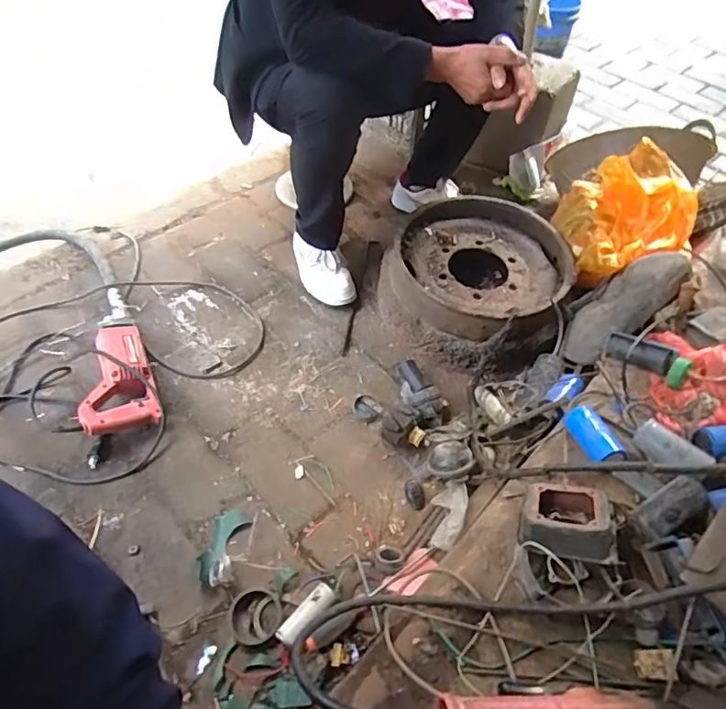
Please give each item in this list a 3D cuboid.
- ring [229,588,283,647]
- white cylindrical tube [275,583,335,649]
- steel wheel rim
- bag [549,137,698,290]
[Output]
[{"bbox_3d":[-0.164,0.401,0.794,0.079,0.015,0.080,3,51,-3],"label":"ring"},{"bbox_3d":[-0.086,0.399,0.794,0.032,0.031,0.100,39,58,23],"label":"white cylindrical tube"},{"bbox_3d":[0.260,-0.179,1.211,0.411,0.164,0.457,23,53,12],"label":"steel wheel rim"},{"bbox_3d":[0.580,-0.297,1.146,0.244,0.190,0.277,-3,52,-8],"label":"bag"}]

